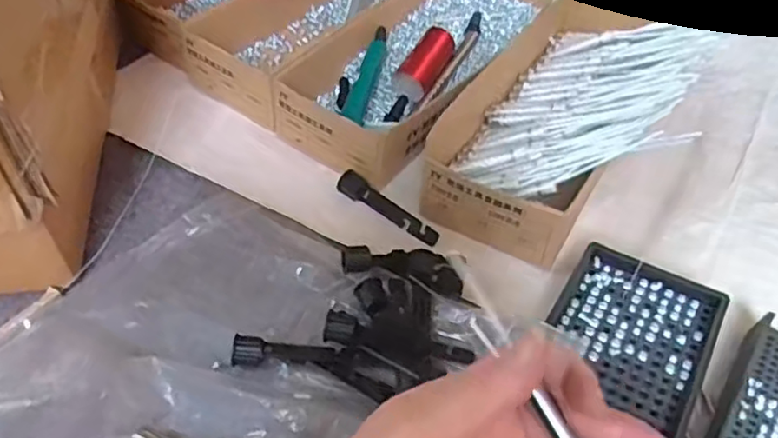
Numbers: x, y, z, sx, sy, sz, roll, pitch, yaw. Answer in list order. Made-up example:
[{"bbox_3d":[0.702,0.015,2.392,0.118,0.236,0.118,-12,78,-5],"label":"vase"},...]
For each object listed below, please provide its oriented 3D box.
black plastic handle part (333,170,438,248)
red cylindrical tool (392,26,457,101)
[{"bbox_3d":[0.001,-0.010,0.440,0.084,0.015,0.017,30,52,22],"label":"black plastic handle part"},{"bbox_3d":[0.031,-0.129,0.502,0.027,0.020,0.067,26,67,22],"label":"red cylindrical tool"}]

